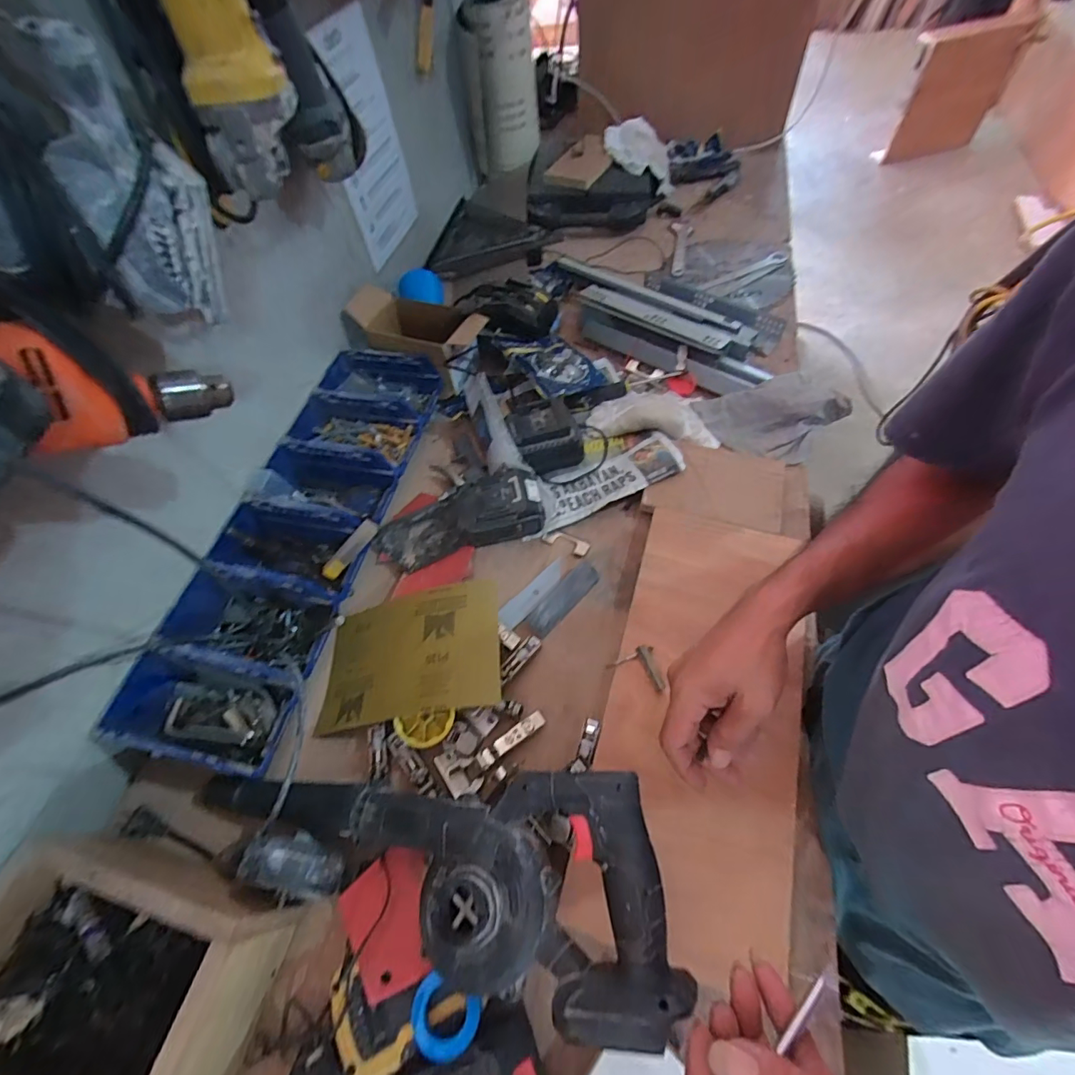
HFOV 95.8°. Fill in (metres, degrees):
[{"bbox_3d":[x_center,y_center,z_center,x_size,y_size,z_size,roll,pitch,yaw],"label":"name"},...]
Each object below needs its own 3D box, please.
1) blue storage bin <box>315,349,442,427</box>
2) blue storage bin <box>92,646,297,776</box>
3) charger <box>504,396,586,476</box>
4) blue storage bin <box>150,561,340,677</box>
[{"bbox_3d":[-0.251,-0.236,0.785,0.169,0.071,0.102,8,59,10],"label":"blue storage bin"},{"bbox_3d":[-0.361,0.190,0.533,0.175,0.076,0.104,8,59,10],"label":"blue storage bin"},{"bbox_3d":[0.012,-0.150,0.709,0.100,0.063,0.099,-17,58,-5],"label":"charger"},{"bbox_3d":[-0.328,0.102,0.575,0.189,0.069,0.113,8,59,10],"label":"blue storage bin"}]

